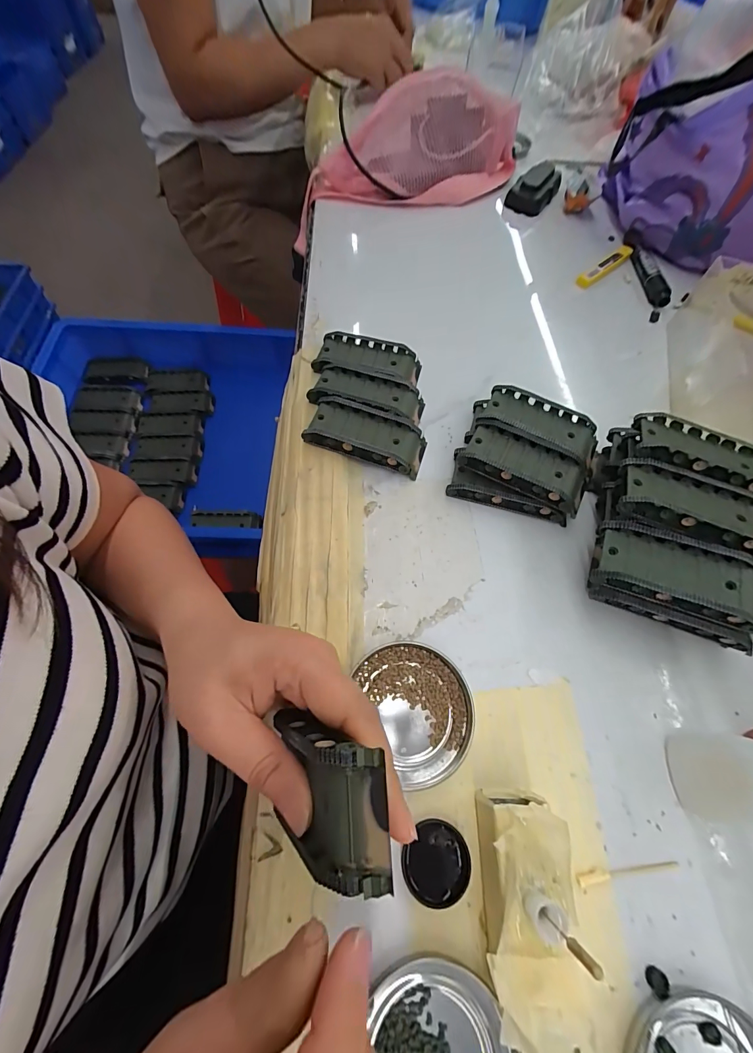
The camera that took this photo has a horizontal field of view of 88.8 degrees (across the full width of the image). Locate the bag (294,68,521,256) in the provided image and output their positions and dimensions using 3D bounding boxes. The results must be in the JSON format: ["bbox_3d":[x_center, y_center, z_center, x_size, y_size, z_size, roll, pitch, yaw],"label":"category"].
[{"bbox_3d":[0.047,-0.497,0.496,0.319,0.092,0.123,-23,67,-15],"label":"bag"}]

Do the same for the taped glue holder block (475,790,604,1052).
[{"bbox_3d":[0.071,0.180,0.188,0.044,0.041,0.087,0,63,-4],"label":"taped glue holder block"}]

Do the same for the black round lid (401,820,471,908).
[{"bbox_3d":[0.032,0.179,0.205,0.033,0.006,0.035,2,63,-3],"label":"black round lid"}]

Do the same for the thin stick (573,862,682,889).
[{"bbox_3d":[0.139,0.188,0.210,0.060,0.004,0.006,-5,64,-6],"label":"thin stick"}]

